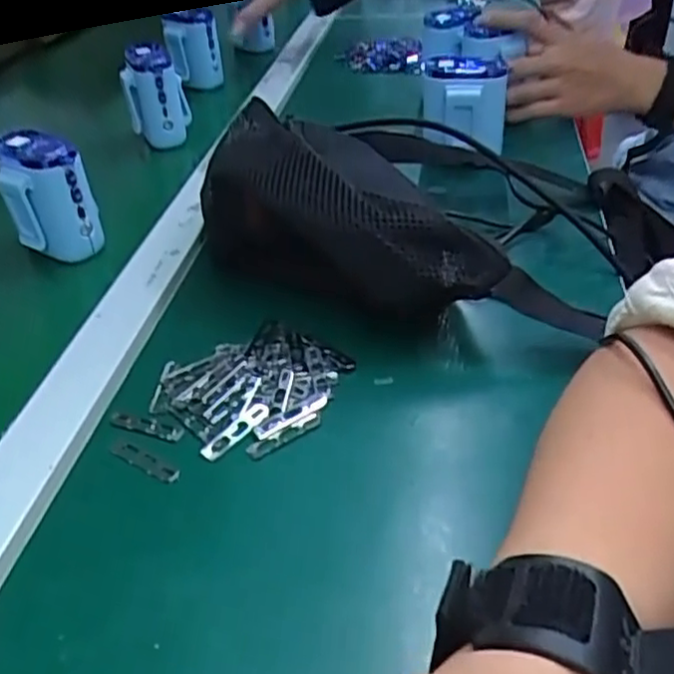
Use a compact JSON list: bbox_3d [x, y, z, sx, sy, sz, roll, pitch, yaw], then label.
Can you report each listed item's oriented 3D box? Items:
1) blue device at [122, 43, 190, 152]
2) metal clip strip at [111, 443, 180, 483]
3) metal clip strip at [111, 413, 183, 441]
[{"bbox_3d":[-0.177,-0.238,0.699,0.057,0.084,0.064,-12,38,-12],"label":"blue device"},{"bbox_3d":[-0.098,0.062,0.360,0.044,0.004,0.009,20,43,27],"label":"metal clip strip"},{"bbox_3d":[-0.101,0.047,0.381,0.042,0.004,0.009,11,39,18],"label":"metal clip strip"}]

